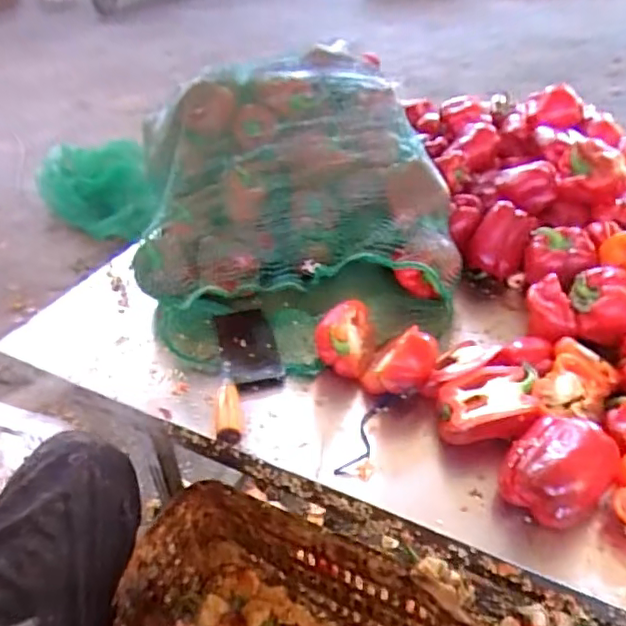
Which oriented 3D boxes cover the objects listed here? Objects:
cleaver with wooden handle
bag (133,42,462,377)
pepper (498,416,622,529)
[{"bbox_3d":[-0.088,0.067,0.776,0.086,0.031,0.264,-8,39,-6],"label":"cleaver with wooden handle"},{"bbox_3d":[-0.043,-0.187,0.913,0.456,0.267,0.520,-11,39,-10],"label":"bag"},{"bbox_3d":[0.253,0.161,0.597,0.106,0.078,0.093,-33,47,-32],"label":"pepper"}]

